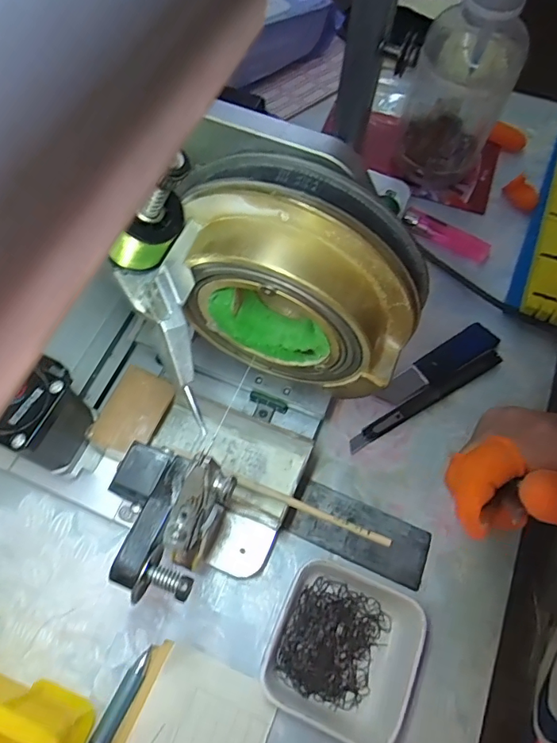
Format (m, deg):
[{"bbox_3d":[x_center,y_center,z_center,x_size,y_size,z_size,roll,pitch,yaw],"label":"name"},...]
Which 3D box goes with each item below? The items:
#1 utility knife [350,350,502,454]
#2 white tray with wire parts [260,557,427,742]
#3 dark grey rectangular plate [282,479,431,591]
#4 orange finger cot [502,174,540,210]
[{"bbox_3d":[0.110,0.019,0.358,0.136,0.006,0.012,-28,71,-14],"label":"utility knife"},{"bbox_3d":[0.040,0.161,0.283,0.083,0.032,0.079,23,68,7],"label":"white tray with wire parts"},{"bbox_3d":[0.054,0.107,0.322,0.090,0.008,0.038,23,68,7],"label":"dark grey rectangular plate"},{"bbox_3d":[0.219,-0.160,0.434,0.014,0.017,0.031,-35,73,-16],"label":"orange finger cot"}]

